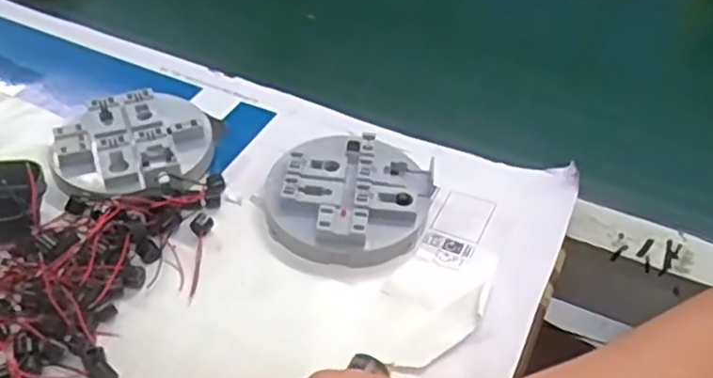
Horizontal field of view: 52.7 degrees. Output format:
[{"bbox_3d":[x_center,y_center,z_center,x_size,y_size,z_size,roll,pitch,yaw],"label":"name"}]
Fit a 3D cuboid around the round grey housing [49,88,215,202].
[{"bbox_3d":[-0.145,-0.027,0.474,0.093,0.023,0.099,3,43,-3],"label":"round grey housing"}]

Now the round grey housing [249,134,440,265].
[{"bbox_3d":[-0.005,0.005,0.453,0.096,0.024,0.100,32,49,26],"label":"round grey housing"}]

